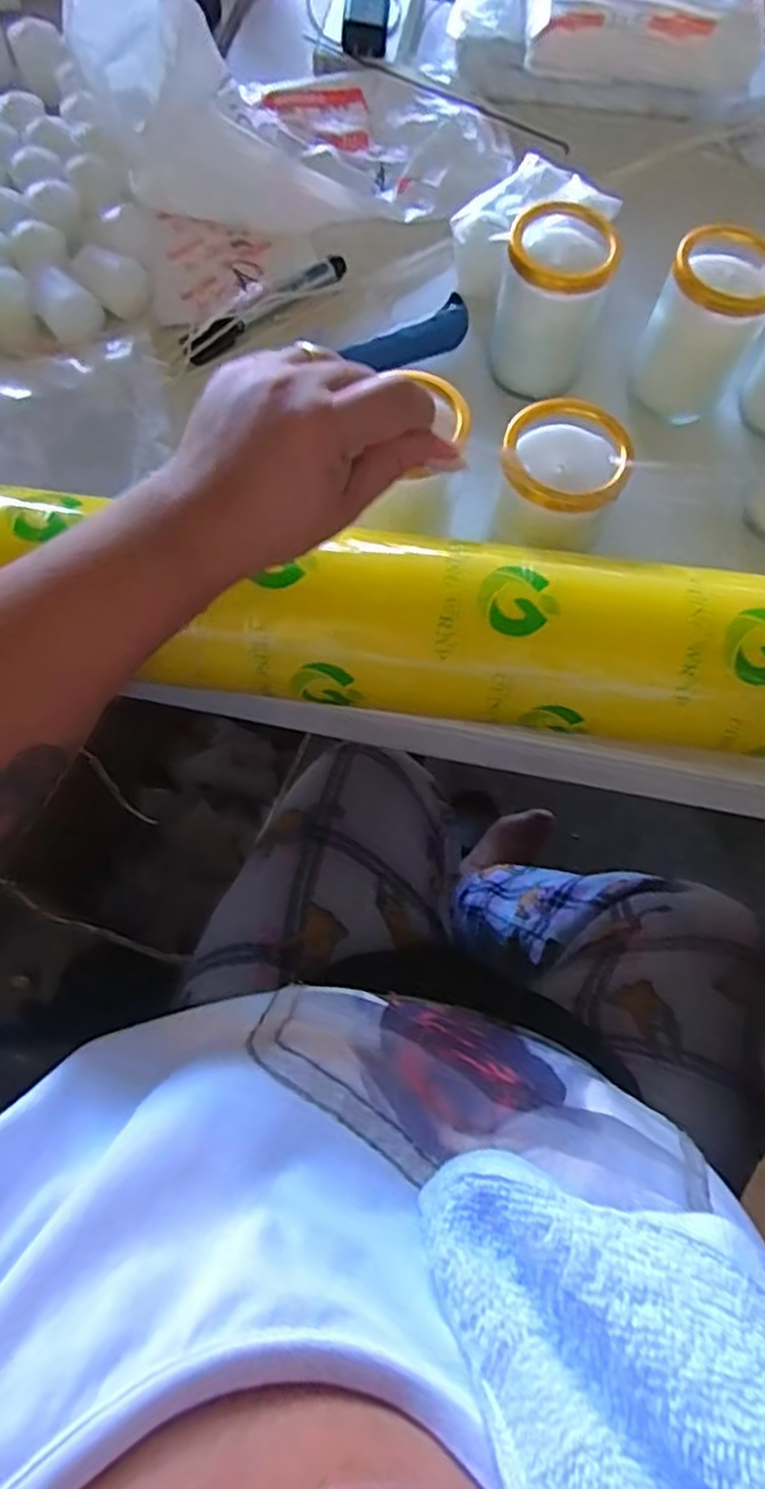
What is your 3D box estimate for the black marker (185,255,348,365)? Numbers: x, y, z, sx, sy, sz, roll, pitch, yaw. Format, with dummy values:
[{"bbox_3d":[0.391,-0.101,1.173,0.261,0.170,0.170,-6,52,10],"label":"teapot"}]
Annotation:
[{"bbox_3d":[-0.084,-0.318,0.528,0.139,0.019,0.015,-38,74,-14],"label":"black marker"}]

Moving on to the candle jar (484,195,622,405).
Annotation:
[{"bbox_3d":[0.109,-0.286,0.477,0.067,0.092,0.063,0,69,-1],"label":"candle jar"}]

